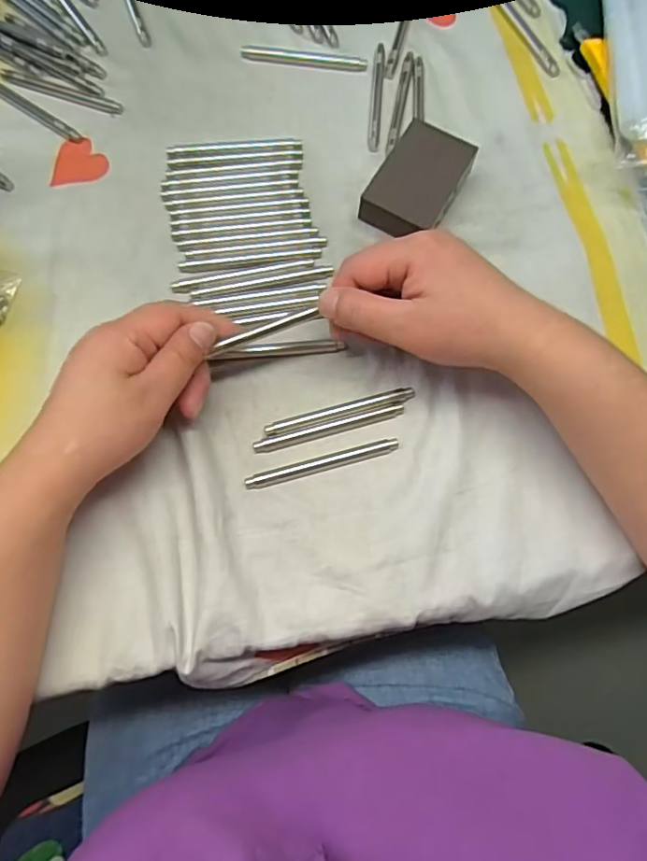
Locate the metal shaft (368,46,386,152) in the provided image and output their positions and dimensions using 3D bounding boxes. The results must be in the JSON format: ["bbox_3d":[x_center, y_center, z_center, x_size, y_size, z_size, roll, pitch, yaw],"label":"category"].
[{"bbox_3d":[0.039,-0.244,0.409,0.008,0.004,0.093,5,74,0],"label":"metal shaft"}]

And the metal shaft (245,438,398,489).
[{"bbox_3d":[-0.001,0.019,0.337,0.092,0.005,0.011,-15,75,-6],"label":"metal shaft"}]

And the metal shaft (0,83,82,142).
[{"bbox_3d":[-0.209,-0.229,0.396,0.089,0.004,0.008,34,76,8],"label":"metal shaft"}]

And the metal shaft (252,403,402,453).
[{"bbox_3d":[0.004,-0.002,0.343,0.093,0.004,0.009,-15,75,-6],"label":"metal shaft"}]

